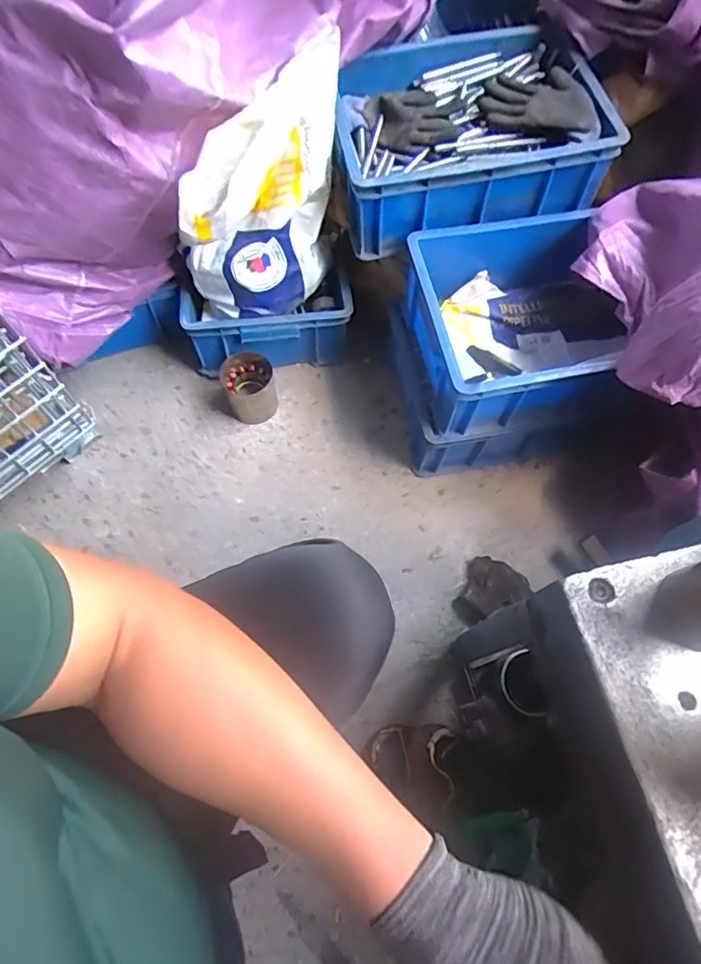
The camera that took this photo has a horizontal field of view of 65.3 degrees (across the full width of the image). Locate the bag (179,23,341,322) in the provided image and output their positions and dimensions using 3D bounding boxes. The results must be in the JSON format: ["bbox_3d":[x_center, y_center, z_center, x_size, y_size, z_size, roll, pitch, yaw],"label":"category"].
[{"bbox_3d":[-0.130,-0.405,0.819,0.263,0.323,0.126,-16,69,-9],"label":"bag"}]

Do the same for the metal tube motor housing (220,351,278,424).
[{"bbox_3d":[-0.186,-0.175,1.002,0.091,0.093,0.100,1,67,-2],"label":"metal tube motor housing"}]

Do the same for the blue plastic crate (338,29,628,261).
[{"bbox_3d":[0.162,-0.552,0.868,0.396,0.135,0.324,-14,68,-8],"label":"blue plastic crate"}]

